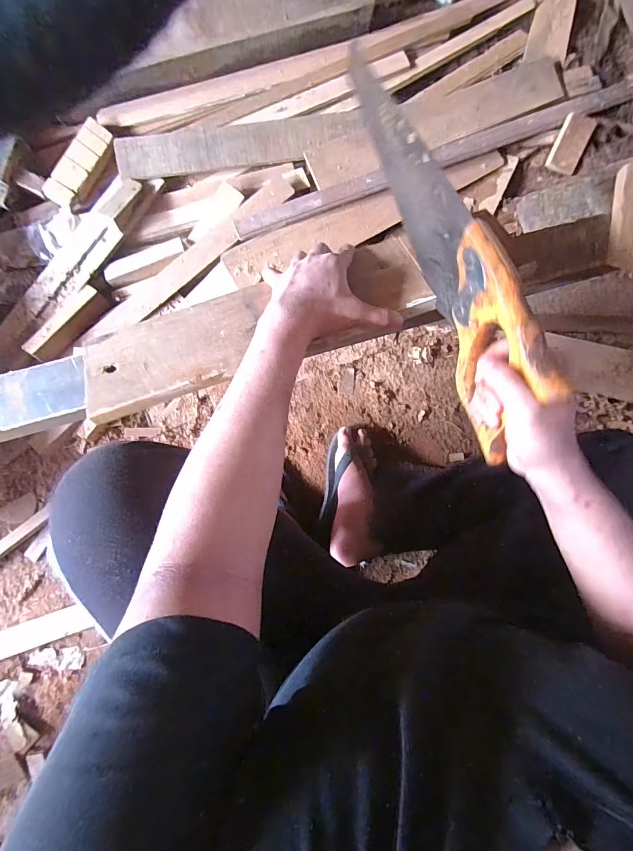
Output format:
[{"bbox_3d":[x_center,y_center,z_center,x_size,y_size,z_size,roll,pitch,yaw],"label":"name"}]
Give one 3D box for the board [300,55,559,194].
[{"bbox_3d":[0.243,-0.625,0.779,0.547,0.033,0.109,-21,85,-3],"label":"board"}]

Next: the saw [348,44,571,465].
[{"bbox_3d":[0.116,-0.225,0.413,0.029,0.125,0.515,-14,67,0],"label":"saw"}]

